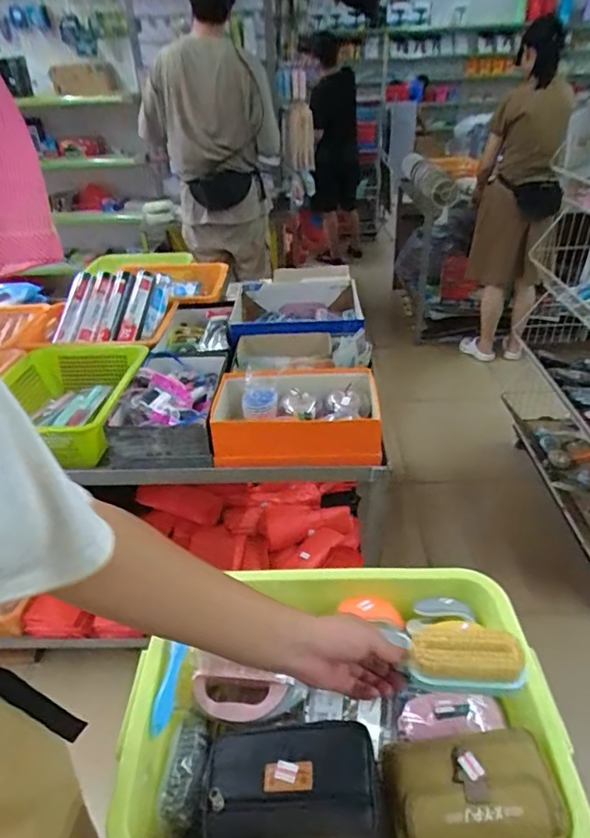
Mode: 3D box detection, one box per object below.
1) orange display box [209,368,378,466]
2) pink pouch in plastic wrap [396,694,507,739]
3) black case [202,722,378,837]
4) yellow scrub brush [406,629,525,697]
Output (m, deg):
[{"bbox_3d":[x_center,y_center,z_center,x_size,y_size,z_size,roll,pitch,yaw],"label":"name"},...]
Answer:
[{"bbox_3d":[-0.007,-0.012,1.065,0.342,0.094,0.244,1,34,5],"label":"orange display box"},{"bbox_3d":[0.196,0.374,0.656,0.128,0.026,0.053,-5,34,-3],"label":"pink pouch in plastic wrap"},{"bbox_3d":[-0.005,0.384,0.544,0.175,0.045,0.103,-2,34,1],"label":"black case"},{"bbox_3d":[0.181,0.257,0.558,0.119,0.034,0.063,1,34,6],"label":"yellow scrub brush"}]

